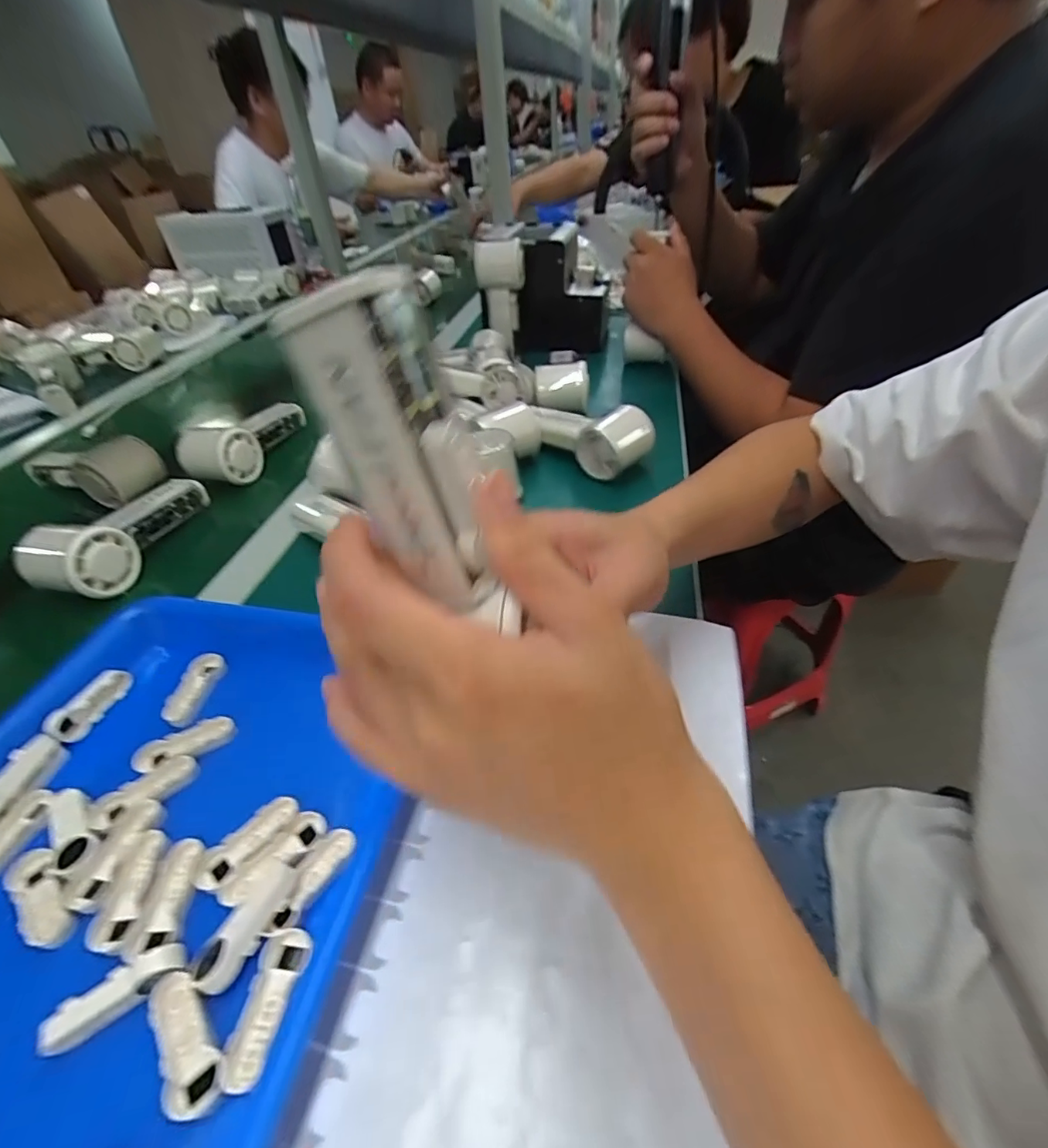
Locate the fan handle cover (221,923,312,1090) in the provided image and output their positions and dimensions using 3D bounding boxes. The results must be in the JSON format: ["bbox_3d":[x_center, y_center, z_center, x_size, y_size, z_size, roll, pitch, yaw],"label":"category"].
[{"bbox_3d":[-0.107,0.177,0.208,0.019,0.004,0.050,6,44,8],"label":"fan handle cover"}]

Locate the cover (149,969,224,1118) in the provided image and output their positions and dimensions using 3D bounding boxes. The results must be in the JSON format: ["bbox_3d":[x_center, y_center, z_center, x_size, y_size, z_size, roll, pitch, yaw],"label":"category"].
[{"bbox_3d":[-0.135,0.186,0.201,0.019,0.009,0.049,-29,50,-25],"label":"cover"}]

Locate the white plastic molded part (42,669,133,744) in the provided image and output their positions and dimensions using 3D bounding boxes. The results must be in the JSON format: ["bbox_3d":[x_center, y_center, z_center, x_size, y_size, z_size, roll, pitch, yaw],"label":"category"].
[{"bbox_3d":[-0.273,0.082,0.317,0.012,0.019,0.050,10,45,13],"label":"white plastic molded part"}]

